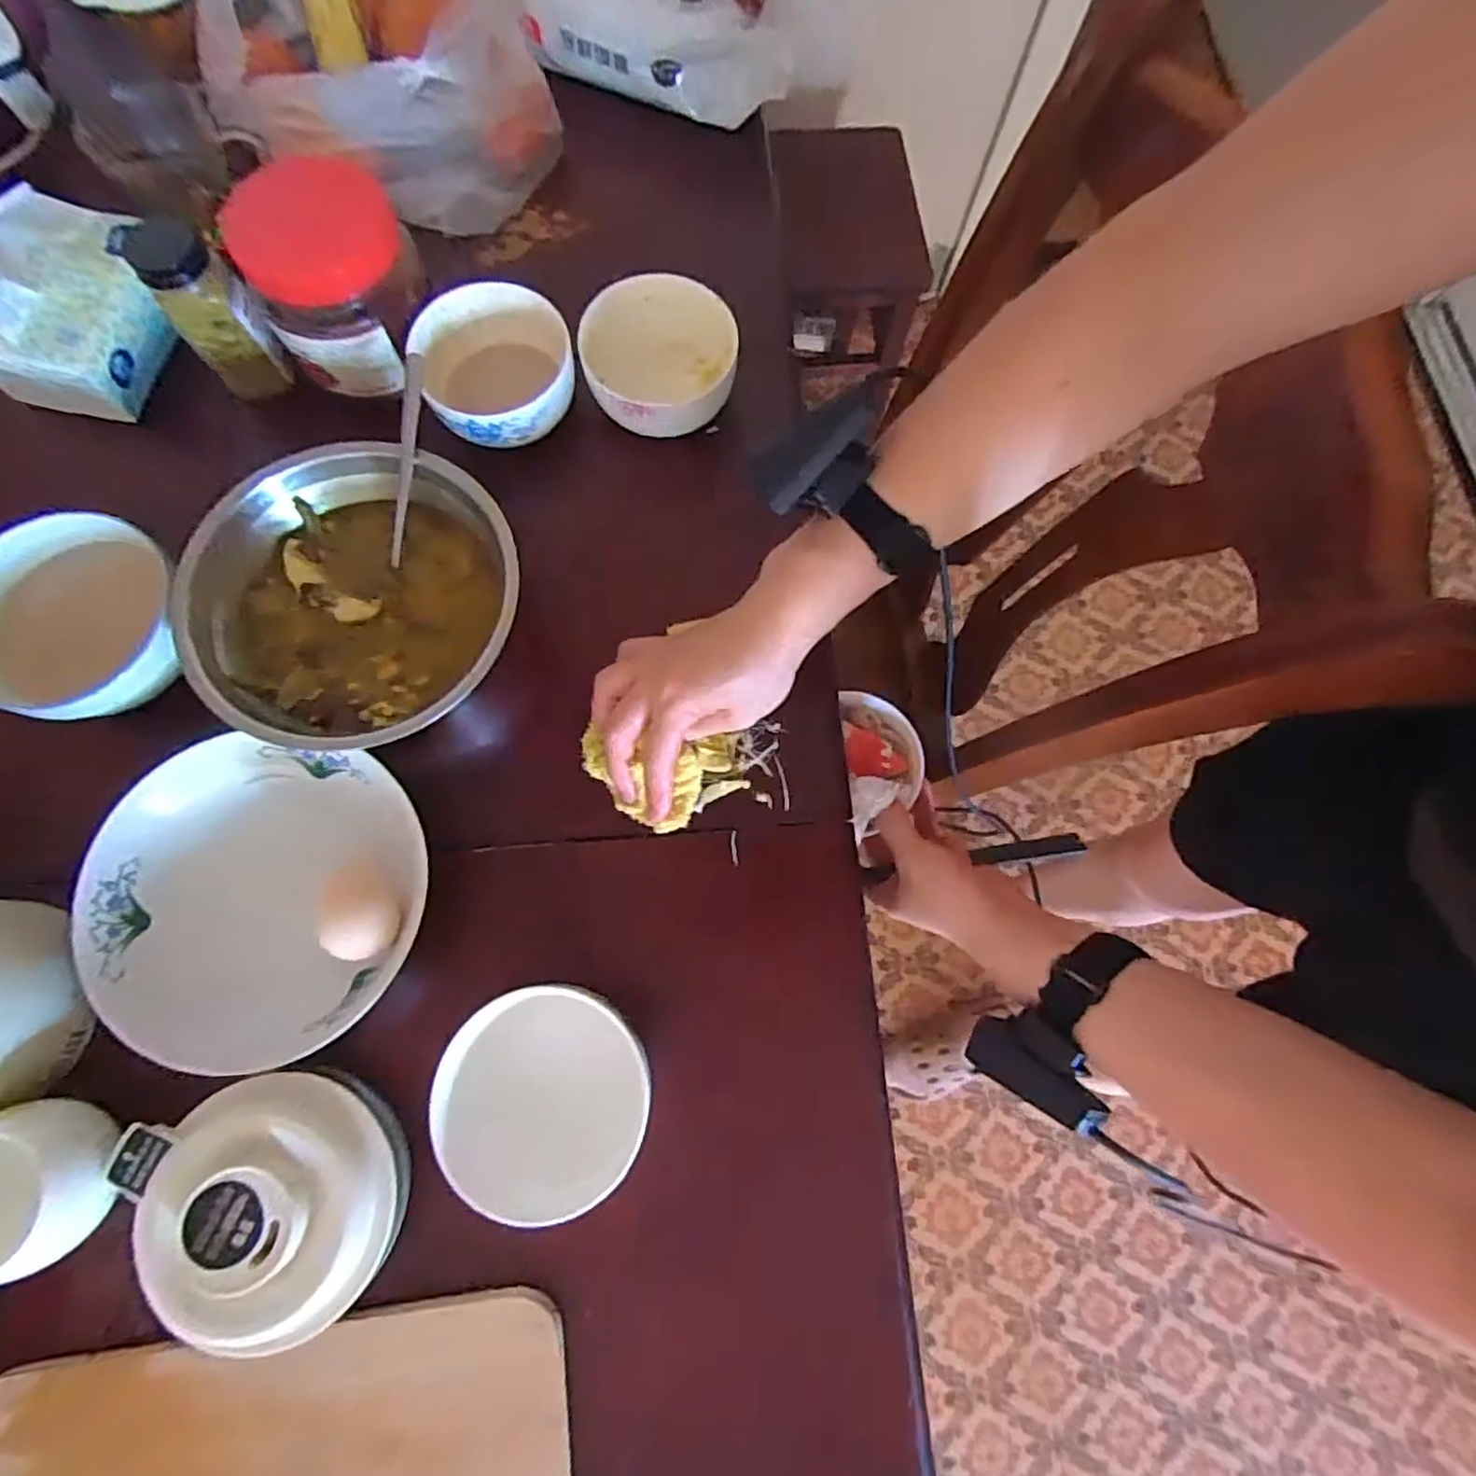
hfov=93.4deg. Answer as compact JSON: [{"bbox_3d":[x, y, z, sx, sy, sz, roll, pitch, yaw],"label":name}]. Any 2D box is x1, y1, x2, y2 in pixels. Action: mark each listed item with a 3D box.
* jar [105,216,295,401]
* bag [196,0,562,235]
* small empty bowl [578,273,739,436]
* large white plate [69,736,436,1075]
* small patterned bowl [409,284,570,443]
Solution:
[{"bbox_3d":[-0.340,-0.274,0.456,0.050,0.108,0.042,-41,81,-11],"label":"jar"},{"bbox_3d":[-0.274,-0.529,0.531,0.262,0.126,0.235,19,76,2],"label":"bag"},{"bbox_3d":[-0.053,-0.263,0.487,0.101,0.047,0.105,1,76,-2],"label":"small empty bowl"},{"bbox_3d":[-0.275,0.093,0.405,0.186,0.042,0.177,8,75,0],"label":"large white plate"},{"bbox_3d":[-0.163,-0.249,0.487,0.095,0.070,0.100,1,76,-2],"label":"small patterned bowl"}]

